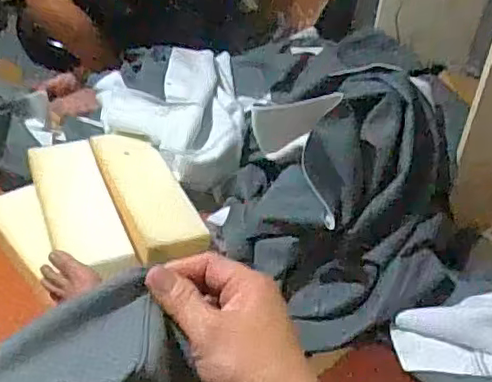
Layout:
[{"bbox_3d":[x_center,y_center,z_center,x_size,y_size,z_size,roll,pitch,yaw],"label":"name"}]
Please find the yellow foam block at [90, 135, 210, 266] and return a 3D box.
[{"bbox_3d":[-0.194,0.000,1.184,0.134,0.044,0.353,-12,41,-24],"label":"yellow foam block"}]

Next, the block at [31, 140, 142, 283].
[{"bbox_3d":[-0.310,0.021,1.128,0.123,0.043,0.345,-12,41,-23],"label":"block"}]

